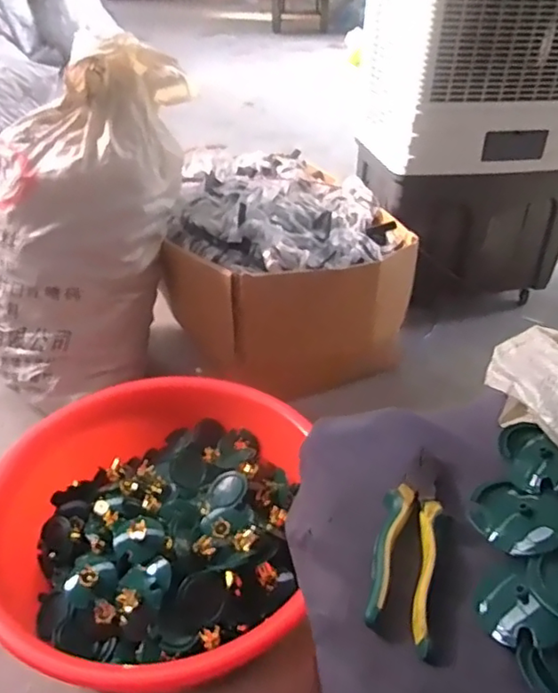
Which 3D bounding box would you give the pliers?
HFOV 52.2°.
[{"bbox_3d":[0.112,0.162,0.490,0.049,0.020,0.184,12,38,11],"label":"pliers"}]

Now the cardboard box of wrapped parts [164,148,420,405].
[{"bbox_3d":[-0.021,-0.209,1.434,0.530,0.356,0.579,-8,39,-14],"label":"cardboard box of wrapped parts"}]

